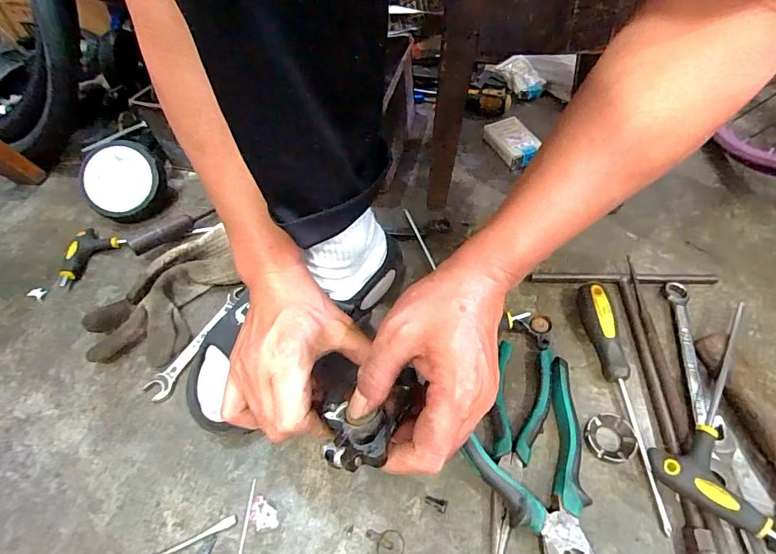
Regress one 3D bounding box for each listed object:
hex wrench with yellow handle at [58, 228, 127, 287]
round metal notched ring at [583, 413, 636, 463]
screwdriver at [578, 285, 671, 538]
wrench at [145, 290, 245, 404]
[{"bbox_3d":[-0.399,-0.031,0.546,0.052,0.024,0.086,29,61,24],"label":"hex wrench with yellow handle"},{"bbox_3d":[0.196,0.141,0.369,0.040,0.010,0.041,-2,54,3],"label":"round metal notched ring"},{"bbox_3d":[0.215,0.101,0.381,0.024,0.032,0.225,-2,54,4],"label":"screwdriver"},{"bbox_3d":[-0.210,0.069,0.467,0.025,0.005,0.146,22,59,20],"label":"wrench"}]

